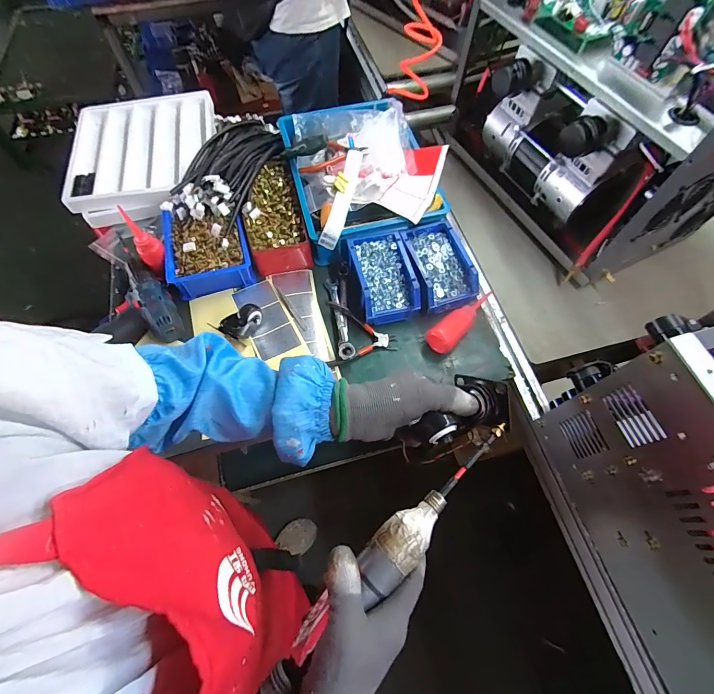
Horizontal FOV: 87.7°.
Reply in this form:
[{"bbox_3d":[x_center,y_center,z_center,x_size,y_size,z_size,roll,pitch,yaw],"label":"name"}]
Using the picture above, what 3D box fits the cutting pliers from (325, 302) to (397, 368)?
[{"bbox_3d":[0.009,-0.023,0.673,0.124,0.023,0.122,0,64,0],"label":"cutting pliers"}]

